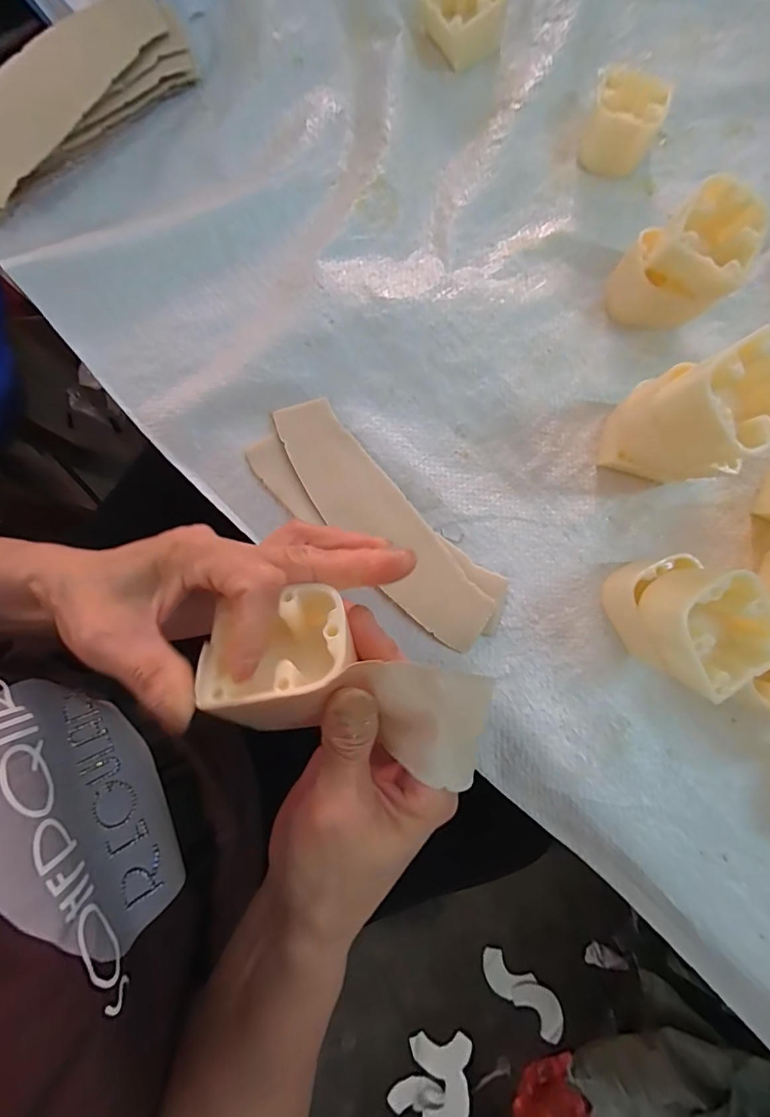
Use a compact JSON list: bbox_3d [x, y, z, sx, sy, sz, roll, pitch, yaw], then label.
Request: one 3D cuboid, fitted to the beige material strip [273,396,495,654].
[{"bbox_3d":[-0.005,-0.023,0.299,0.046,0.006,0.182,-38,83,-7],"label":"beige material strip"}]

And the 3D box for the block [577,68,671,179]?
[{"bbox_3d":[0.167,-0.305,0.340,0.046,0.031,0.050,15,80,2],"label":"block"}]

